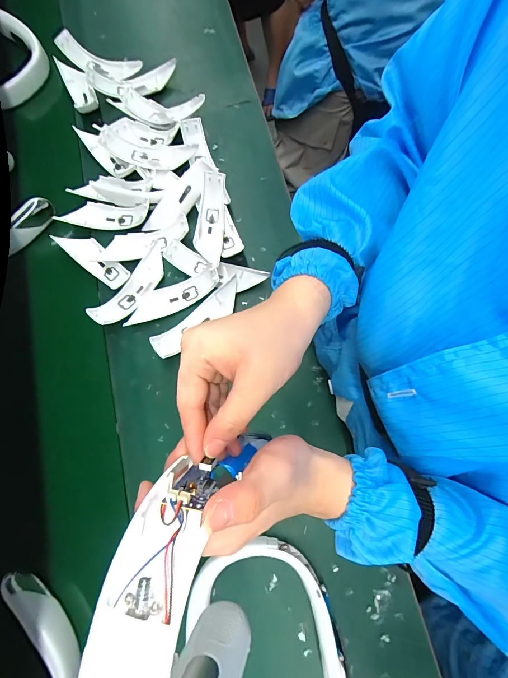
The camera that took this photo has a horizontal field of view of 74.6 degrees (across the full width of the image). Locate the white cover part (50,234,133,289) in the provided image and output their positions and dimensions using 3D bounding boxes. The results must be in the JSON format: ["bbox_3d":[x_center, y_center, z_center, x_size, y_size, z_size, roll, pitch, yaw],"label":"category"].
[{"bbox_3d":[-0.291,-0.146,0.604,0.143,0.025,0.049,39,82,11],"label":"white cover part"}]

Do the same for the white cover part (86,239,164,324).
[{"bbox_3d":[-0.208,-0.097,0.583,0.053,0.044,0.175,32,80,10],"label":"white cover part"}]

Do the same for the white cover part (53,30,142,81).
[{"bbox_3d":[-0.318,-0.580,0.685,0.176,0.038,0.049,27,78,7],"label":"white cover part"}]

